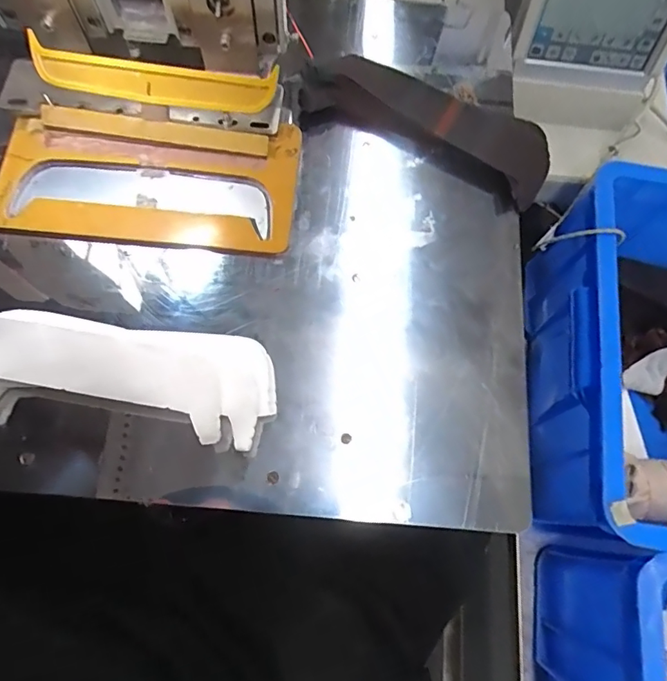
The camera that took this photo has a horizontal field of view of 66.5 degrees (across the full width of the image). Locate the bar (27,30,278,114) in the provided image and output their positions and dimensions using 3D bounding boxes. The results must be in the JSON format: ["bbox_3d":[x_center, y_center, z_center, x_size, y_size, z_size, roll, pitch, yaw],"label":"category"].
[{"bbox_3d":[-0.138,-0.202,0.393,0.186,0.028,0.027,5,71,-1],"label":"bar"}]

